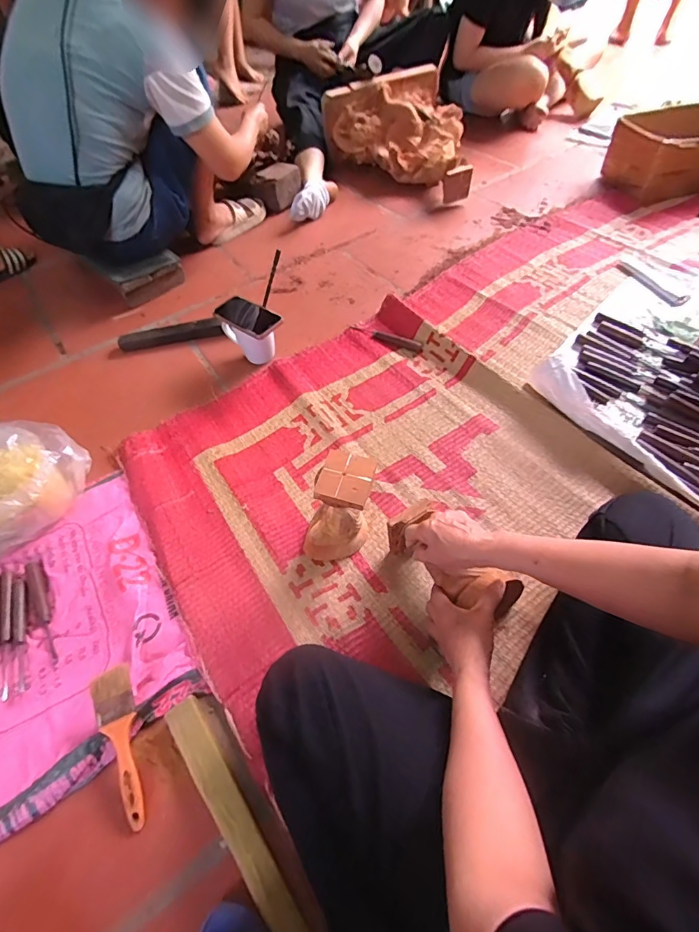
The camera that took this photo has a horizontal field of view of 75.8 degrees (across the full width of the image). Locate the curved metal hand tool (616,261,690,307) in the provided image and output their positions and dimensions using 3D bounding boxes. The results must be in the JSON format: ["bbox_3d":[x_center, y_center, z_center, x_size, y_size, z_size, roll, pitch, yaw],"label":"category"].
[{"bbox_3d":[0.706,-0.435,1.059,0.045,0.016,0.200,-22,58,-13],"label":"curved metal hand tool"}]

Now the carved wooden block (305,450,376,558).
[{"bbox_3d":[-0.018,0.067,0.670,0.095,0.171,0.095,10,55,11],"label":"carved wooden block"}]

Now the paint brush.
[{"bbox_3d":[-0.283,0.347,0.563,0.047,0.013,0.181,-19,68,-22],"label":"paint brush"}]

